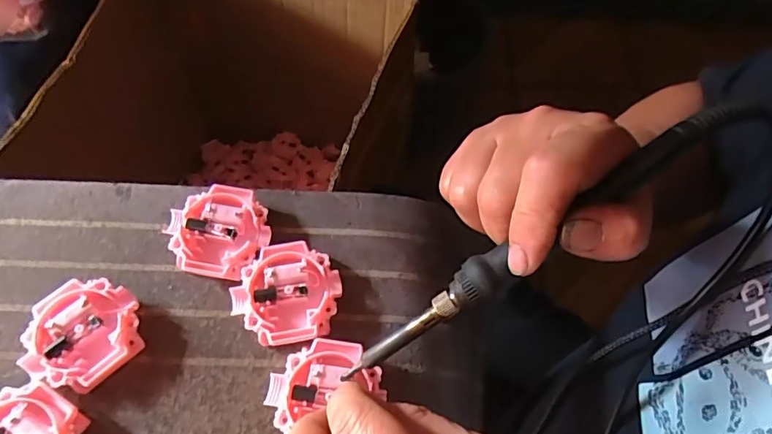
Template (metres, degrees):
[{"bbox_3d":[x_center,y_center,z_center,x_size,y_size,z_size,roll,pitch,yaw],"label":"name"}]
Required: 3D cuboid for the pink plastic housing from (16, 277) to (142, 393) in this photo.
[{"bbox_3d":[-0.151,0.059,0.256,0.053,0.015,0.052,1,64,-2],"label":"pink plastic housing"}]

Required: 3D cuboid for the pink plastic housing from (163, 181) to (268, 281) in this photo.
[{"bbox_3d":[-0.092,0.008,0.284,0.054,0.015,0.051,8,64,2],"label":"pink plastic housing"}]

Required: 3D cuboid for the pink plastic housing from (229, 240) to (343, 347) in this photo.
[{"bbox_3d":[-0.052,0.040,0.269,0.055,0.015,0.051,-11,65,-7],"label":"pink plastic housing"}]

